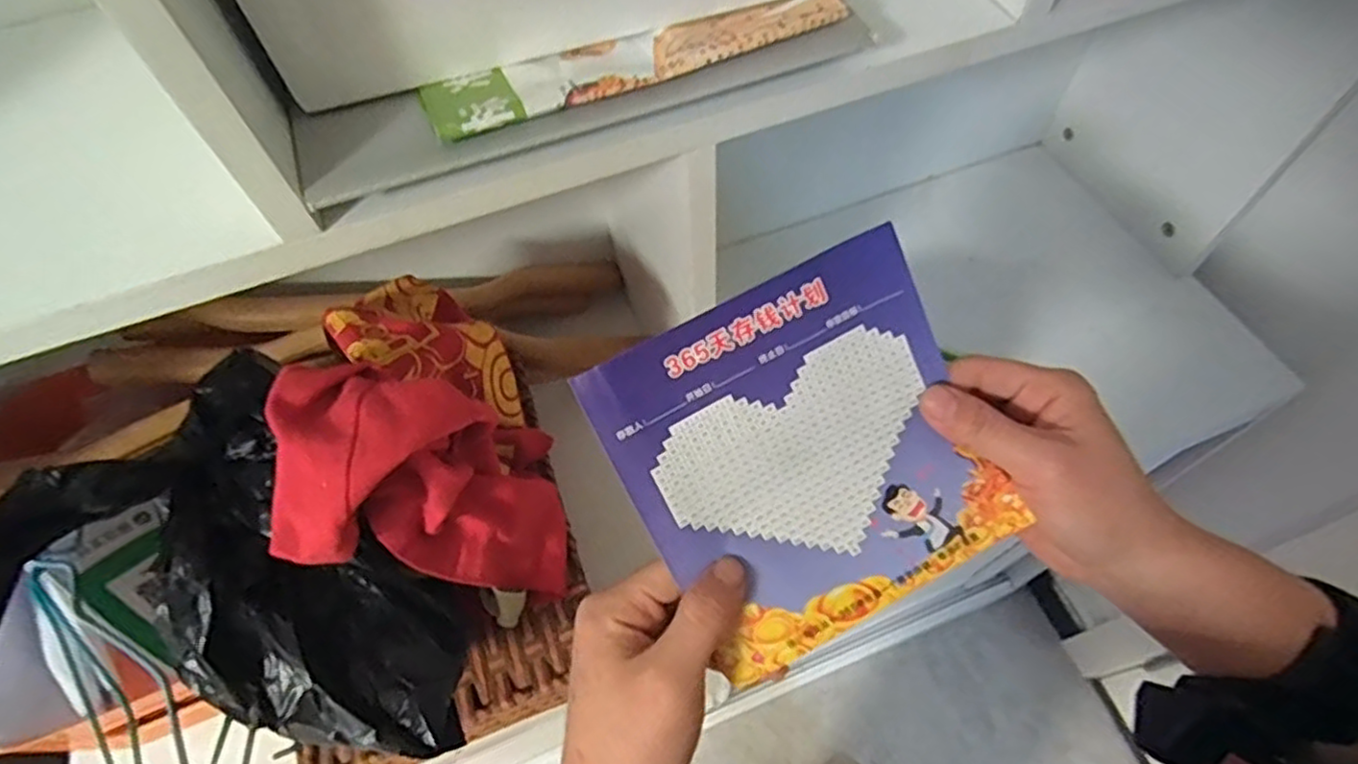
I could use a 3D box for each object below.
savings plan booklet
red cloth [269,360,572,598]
[{"bbox_3d":[0.053,0.031,0.289,0.141,0.015,0.142,-28,96,-6],"label":"savings plan booklet"},{"bbox_3d":[-0.140,0.056,0.402,0.105,0.189,0.109,-15,60,-6],"label":"red cloth"}]

